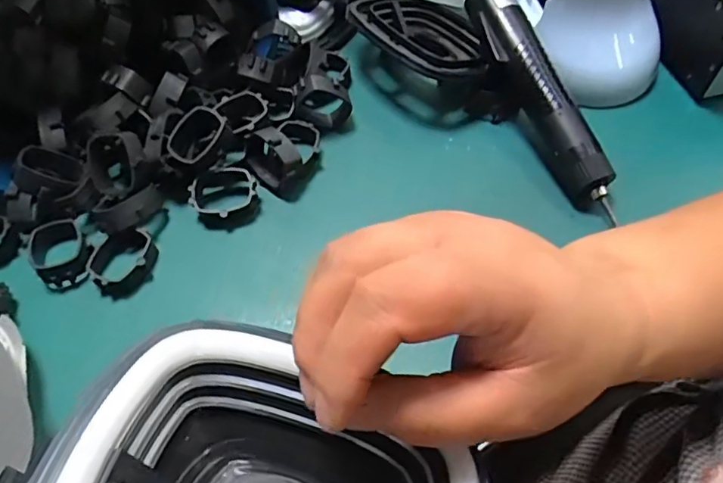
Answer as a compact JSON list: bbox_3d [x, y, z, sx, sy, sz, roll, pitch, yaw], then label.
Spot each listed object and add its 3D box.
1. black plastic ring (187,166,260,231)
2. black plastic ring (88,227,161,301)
[{"bbox_3d":[-0.105,-0.036,0.433,0.049,0.023,0.047,-2,58,3],"label":"black plastic ring"},{"bbox_3d":[-0.172,0.015,0.406,0.044,0.019,0.043,-2,58,3],"label":"black plastic ring"}]

